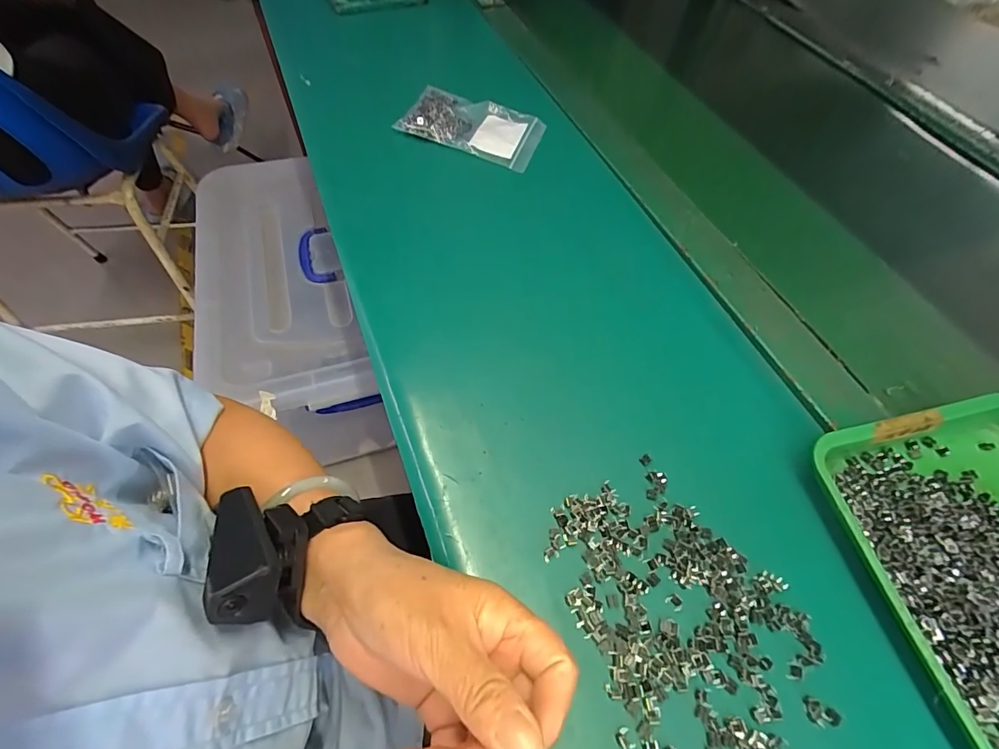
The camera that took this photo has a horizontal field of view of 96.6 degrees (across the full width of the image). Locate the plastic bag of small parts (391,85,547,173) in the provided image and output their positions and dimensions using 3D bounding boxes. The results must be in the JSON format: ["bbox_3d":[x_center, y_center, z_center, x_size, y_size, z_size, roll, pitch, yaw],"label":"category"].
[{"bbox_3d":[-0.031,-0.281,0.503,0.148,0.020,0.085,20,63,3],"label":"plastic bag of small parts"}]

